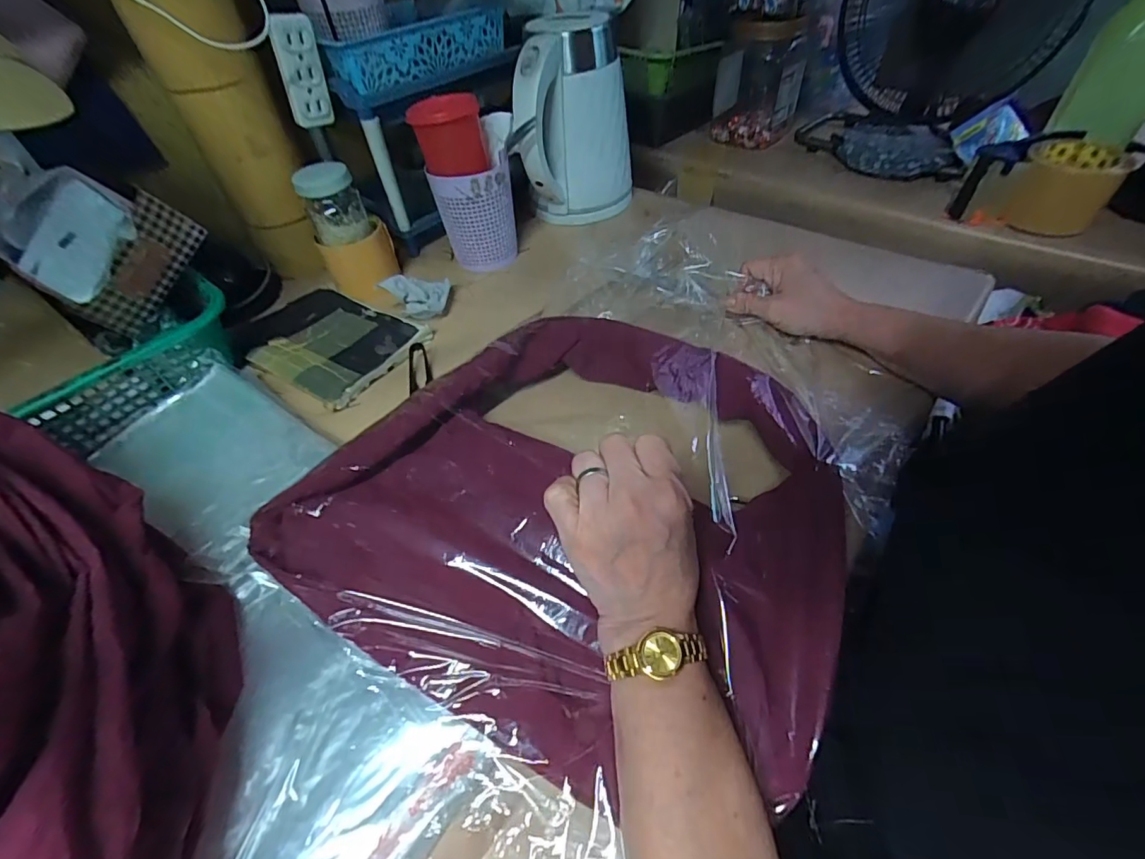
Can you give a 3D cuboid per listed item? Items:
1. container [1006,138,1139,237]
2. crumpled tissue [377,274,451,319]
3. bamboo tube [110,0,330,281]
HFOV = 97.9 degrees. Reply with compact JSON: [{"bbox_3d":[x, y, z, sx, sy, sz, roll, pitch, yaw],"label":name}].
[{"bbox_3d":[0.596,-0.294,0.612,0.099,0.080,0.090,30,58,28],"label":"container"},{"bbox_3d":[-0.169,-0.161,0.576,0.064,0.040,0.070,21,54,22],"label":"crumpled tissue"},{"bbox_3d":[-0.355,-0.328,0.535,0.072,0.341,0.090,35,60,30],"label":"bamboo tube"}]

